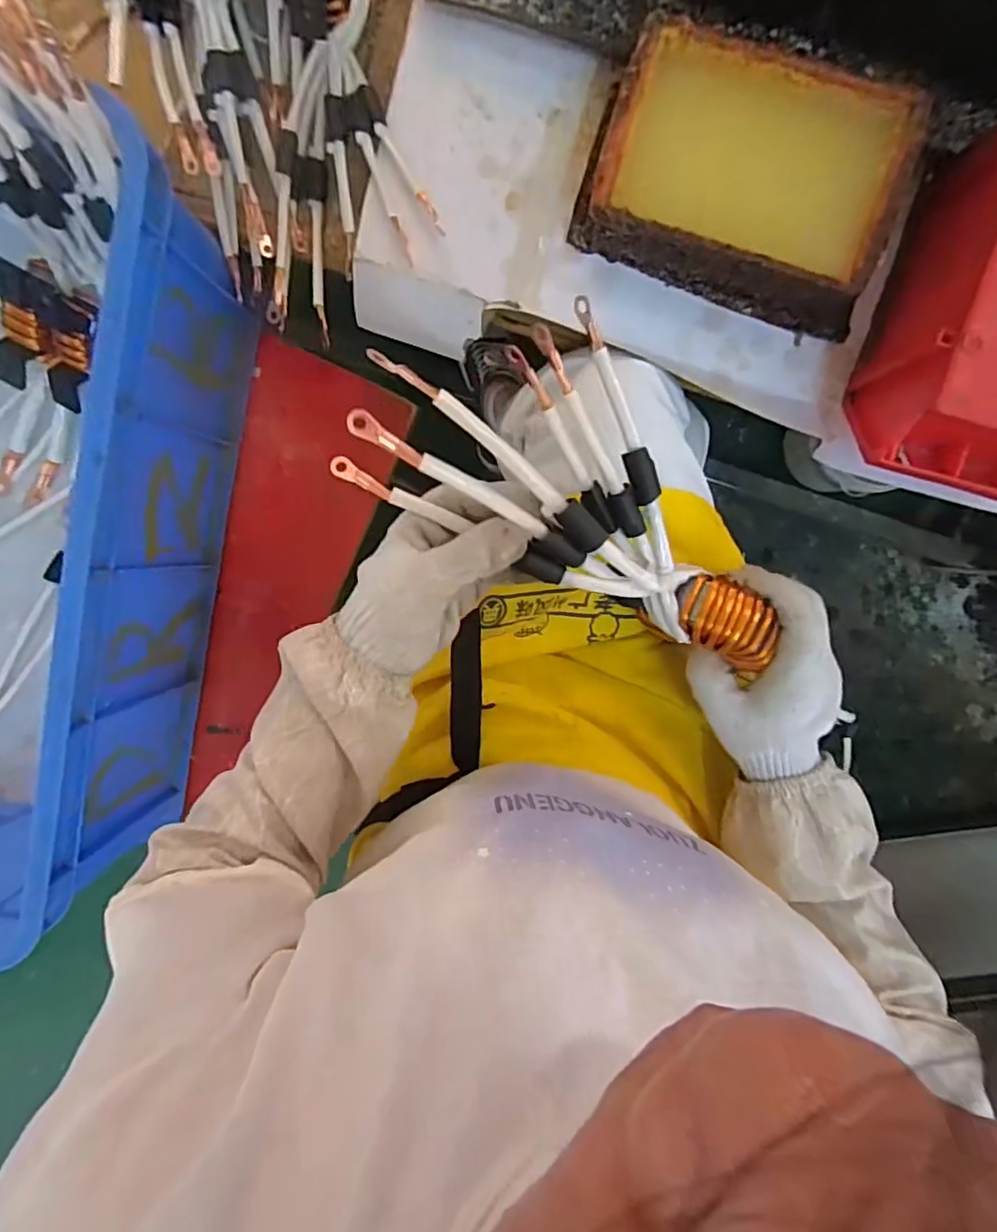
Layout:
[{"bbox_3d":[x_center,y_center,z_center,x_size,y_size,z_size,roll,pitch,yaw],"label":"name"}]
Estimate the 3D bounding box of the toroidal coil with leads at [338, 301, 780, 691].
[{"bbox_3d":[0.061,-0.068,0.345,0.270,0.050,0.138,32,97,-18],"label":"toroidal coil with leads"}]

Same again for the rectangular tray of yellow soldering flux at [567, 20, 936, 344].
[{"bbox_3d":[0.179,-0.309,0.434,0.215,0.068,0.133,19,97,0],"label":"rectangular tray of yellow soldering flux"}]

